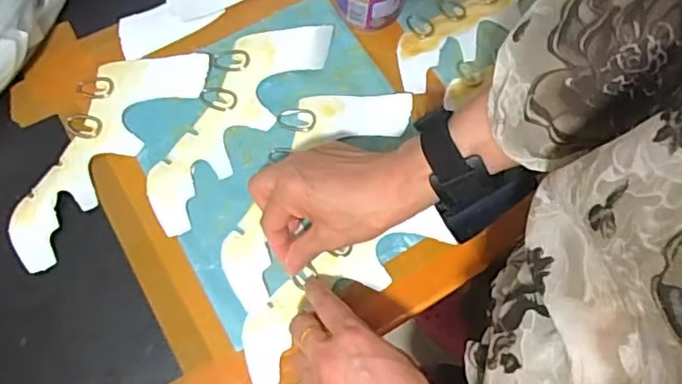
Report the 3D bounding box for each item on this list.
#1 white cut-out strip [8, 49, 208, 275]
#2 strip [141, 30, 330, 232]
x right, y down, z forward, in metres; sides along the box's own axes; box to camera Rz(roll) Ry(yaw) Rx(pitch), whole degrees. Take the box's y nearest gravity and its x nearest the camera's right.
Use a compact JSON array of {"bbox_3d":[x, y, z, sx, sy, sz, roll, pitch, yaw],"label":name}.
[{"bbox_3d":[-0.199,-0.038,0.501,0.076,0.007,0.215,29,75,7],"label":"white cut-out strip"},{"bbox_3d":[-0.090,-0.062,0.504,0.071,0.018,0.209,29,75,7],"label":"strip"}]

